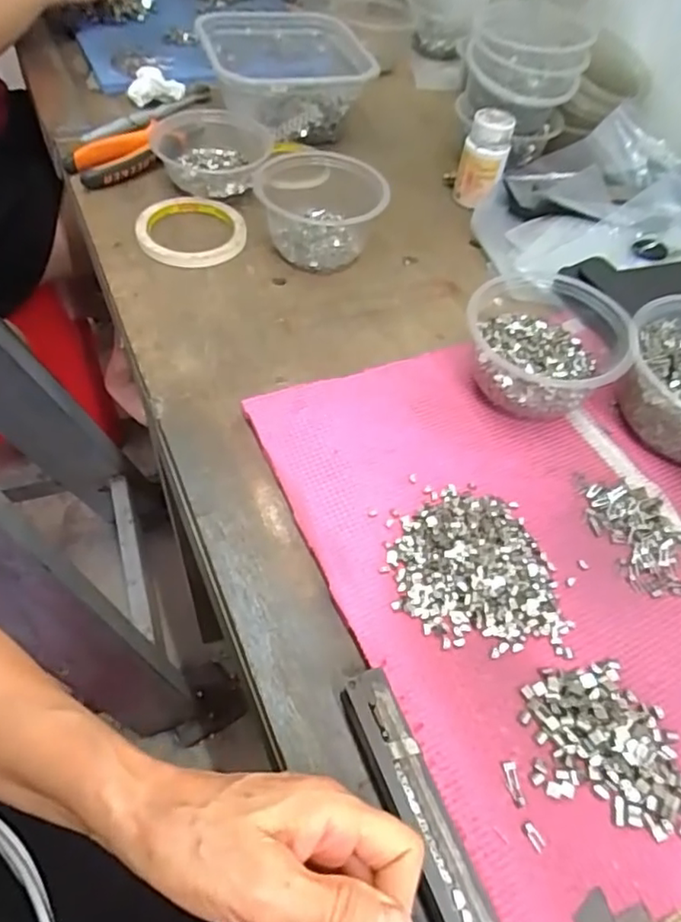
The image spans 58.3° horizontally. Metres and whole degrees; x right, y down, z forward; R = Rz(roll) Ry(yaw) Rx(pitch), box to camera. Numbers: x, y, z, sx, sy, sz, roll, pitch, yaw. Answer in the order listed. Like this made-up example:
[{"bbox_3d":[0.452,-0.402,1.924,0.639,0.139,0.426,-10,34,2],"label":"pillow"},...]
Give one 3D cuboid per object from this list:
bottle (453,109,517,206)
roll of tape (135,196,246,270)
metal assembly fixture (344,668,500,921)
[{"bbox_3d":[0.144,-0.305,0.618,0.045,0.079,0.045,14,53,4],"label":"bottle"},{"bbox_3d":[-0.137,-0.214,0.564,0.096,0.014,0.093,-1,54,-8],"label":"roll of tape"},{"bbox_3d":[0.040,0.170,0.281,0.023,0.023,0.145,-16,57,-18],"label":"metal assembly fixture"}]

